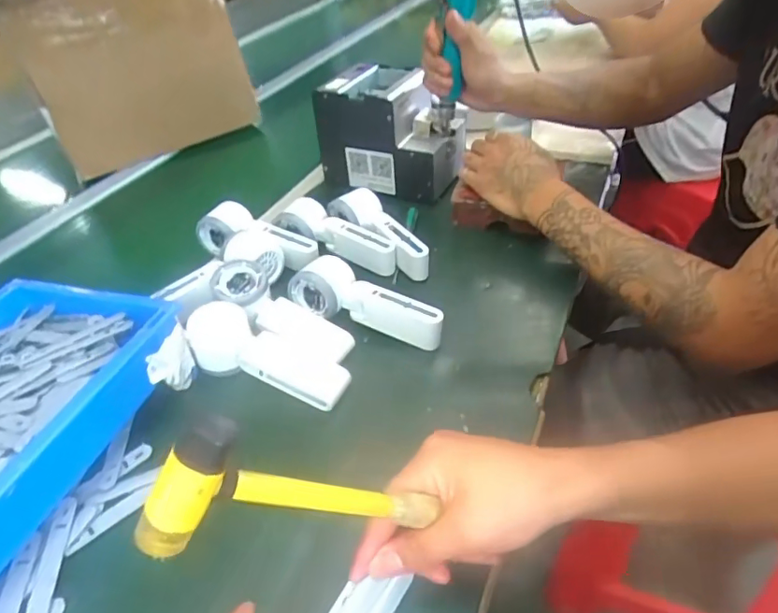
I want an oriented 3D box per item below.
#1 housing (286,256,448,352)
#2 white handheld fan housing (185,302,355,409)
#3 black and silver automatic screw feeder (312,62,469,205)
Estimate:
[{"bbox_3d":[-0.021,-0.007,0.553,0.170,0.053,0.056,15,45,23],"label":"housing"},{"bbox_3d":[-0.119,0.049,0.510,0.169,0.037,0.055,22,47,13],"label":"white handheld fan housing"},{"bbox_3d":[0.005,-0.245,0.753,0.179,0.139,0.124,14,45,23],"label":"black and silver automatic screw feeder"}]

